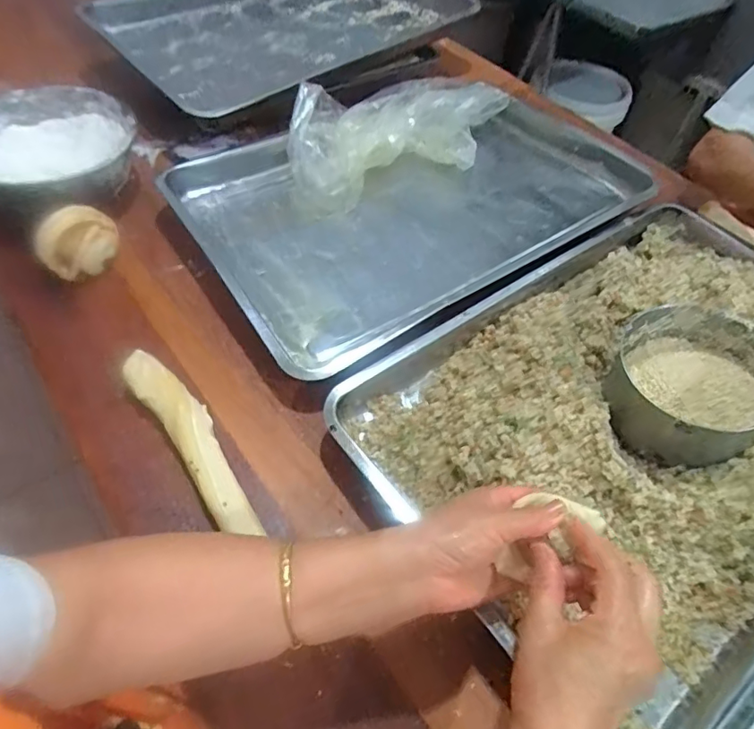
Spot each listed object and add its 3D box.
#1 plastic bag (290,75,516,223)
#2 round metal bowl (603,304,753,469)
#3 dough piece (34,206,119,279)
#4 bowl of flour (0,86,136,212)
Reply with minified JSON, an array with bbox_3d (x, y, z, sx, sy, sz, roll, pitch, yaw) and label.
[{"bbox_3d":[0.037,-0.353,0.798,0.369,0.073,0.182,-23,59,-21],"label":"plastic bag"},{"bbox_3d":[0.288,0.018,0.498,0.136,0.077,0.141,-27,61,-23],"label":"round metal bowl"},{"bbox_3d":[-0.355,-0.145,0.634,0.086,0.047,0.078,-21,59,-19],"label":"dough piece"},{"bbox_3d":[-0.445,-0.286,0.730,0.222,0.090,0.203,-8,55,-11],"label":"bowl of flour"}]

